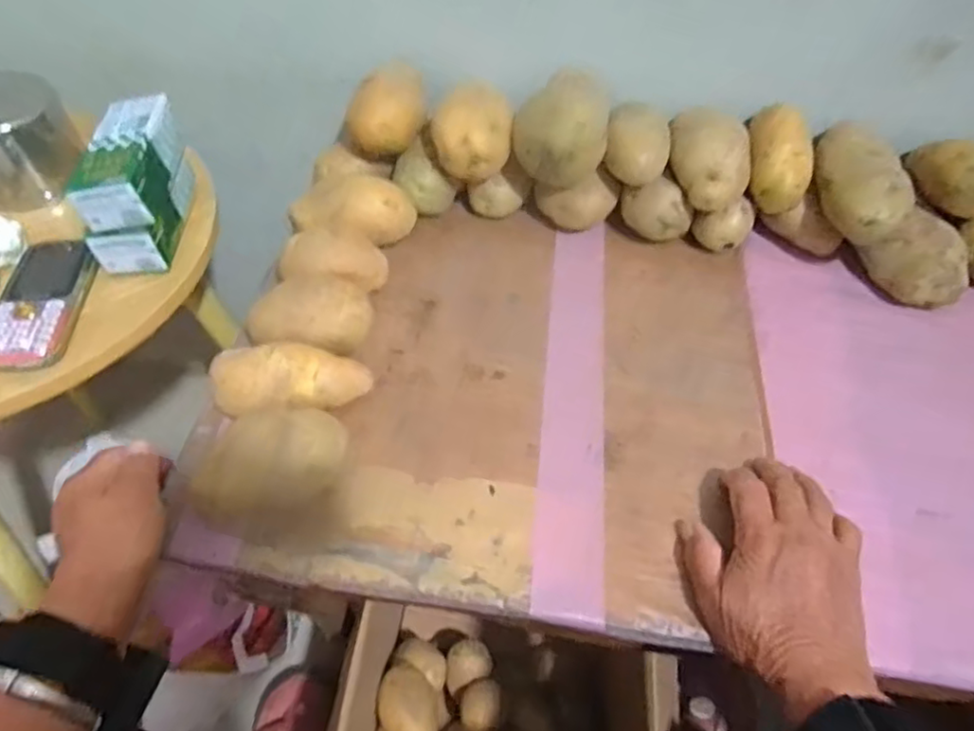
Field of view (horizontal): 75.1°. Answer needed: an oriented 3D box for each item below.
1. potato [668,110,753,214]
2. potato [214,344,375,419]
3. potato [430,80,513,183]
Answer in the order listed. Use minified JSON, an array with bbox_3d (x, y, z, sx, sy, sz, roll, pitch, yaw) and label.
[{"bbox_3d":[0.192,-0.179,0.549,0.073,0.052,0.068,20,54,14],"label":"potato"},{"bbox_3d":[-0.131,0.007,0.435,0.103,0.037,0.039,1,48,-22],"label":"potato"},{"bbox_3d":[-0.013,-0.202,0.545,0.067,0.063,0.051,0,52,-2],"label":"potato"}]

